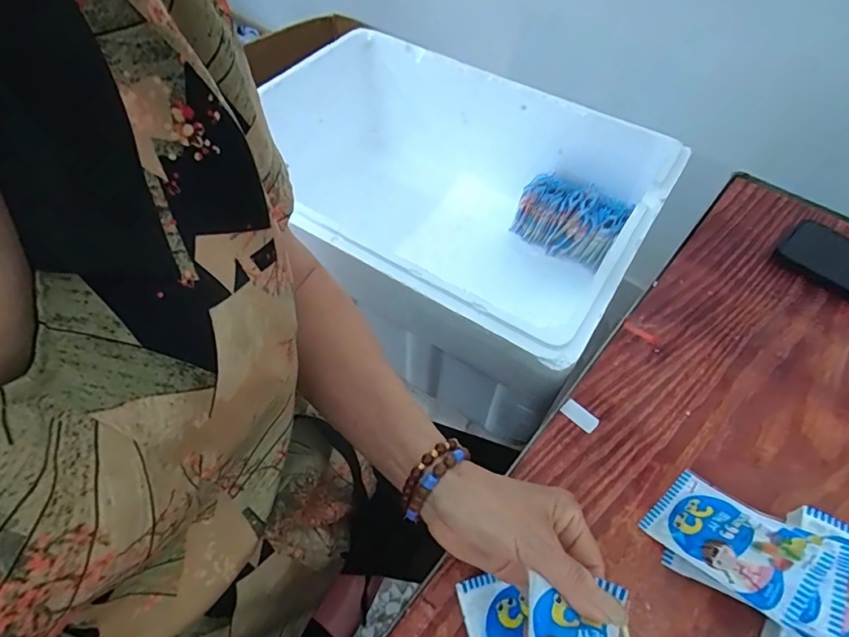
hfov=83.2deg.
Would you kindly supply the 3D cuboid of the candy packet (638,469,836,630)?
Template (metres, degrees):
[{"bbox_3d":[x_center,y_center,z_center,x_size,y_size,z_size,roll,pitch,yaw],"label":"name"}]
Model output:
[{"bbox_3d":[0.226,0.162,0.353,0.066,0.012,0.103,-39,36,-19],"label":"candy packet"}]

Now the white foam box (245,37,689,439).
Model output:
[{"bbox_3d":[0.008,-0.138,0.731,0.551,0.273,0.413,28,59,19],"label":"white foam box"}]

